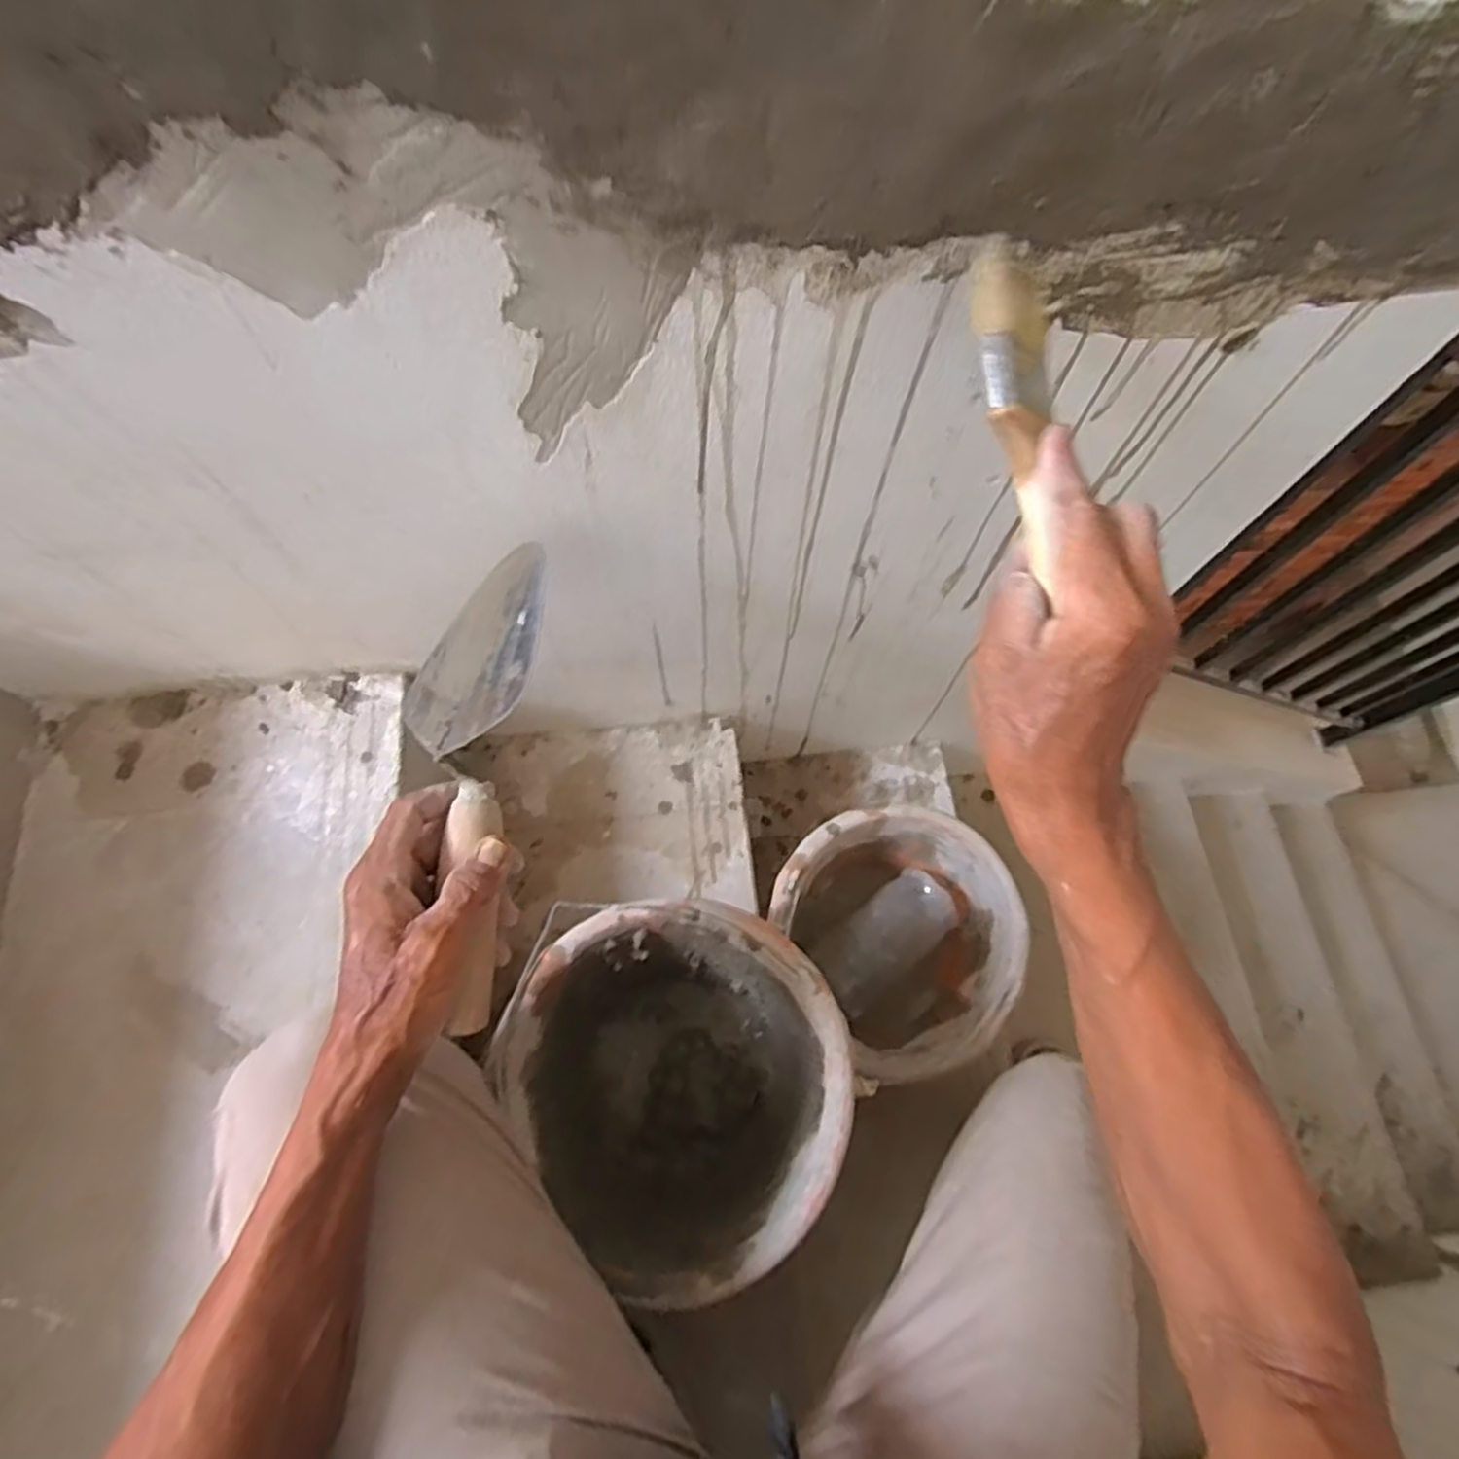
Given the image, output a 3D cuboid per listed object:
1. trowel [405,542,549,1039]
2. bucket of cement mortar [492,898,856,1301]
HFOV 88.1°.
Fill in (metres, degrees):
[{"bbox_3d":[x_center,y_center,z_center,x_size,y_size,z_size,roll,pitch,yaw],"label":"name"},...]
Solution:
[{"bbox_3d":[-0.143,0.024,0.406,0.073,0.046,0.264,2,82,0],"label":"trowel"},{"bbox_3d":[-0.037,0.265,0.594,0.242,0.163,0.229,0,69,-1],"label":"bucket of cement mortar"}]

